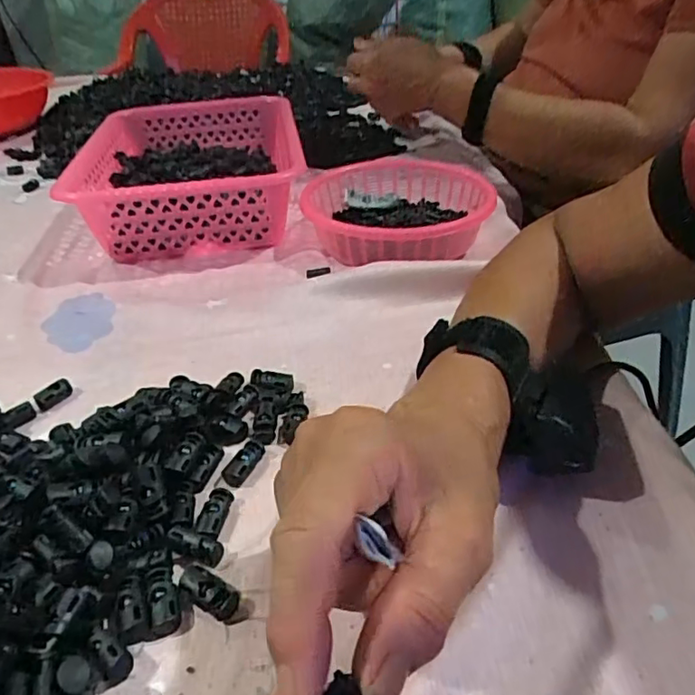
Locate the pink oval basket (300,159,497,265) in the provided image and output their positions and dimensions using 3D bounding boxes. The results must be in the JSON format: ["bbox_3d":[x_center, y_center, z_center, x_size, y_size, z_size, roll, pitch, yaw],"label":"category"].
[{"bbox_3d":[0.044,-0.126,0.541,0.166,0.050,0.175,3,36,8],"label":"pink oval basket"}]

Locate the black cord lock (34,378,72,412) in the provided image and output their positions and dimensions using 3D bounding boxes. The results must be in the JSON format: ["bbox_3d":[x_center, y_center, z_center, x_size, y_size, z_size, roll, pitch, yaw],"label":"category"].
[{"bbox_3d":[-0.193,0.031,0.379,0.013,0.010,0.024,24,43,32],"label":"black cord lock"}]

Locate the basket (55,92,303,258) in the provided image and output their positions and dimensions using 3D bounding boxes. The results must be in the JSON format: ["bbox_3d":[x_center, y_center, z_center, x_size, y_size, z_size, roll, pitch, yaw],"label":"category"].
[{"bbox_3d":[-0.161,-0.187,0.622,0.213,0.085,0.299,-4,35,-2],"label":"basket"}]

